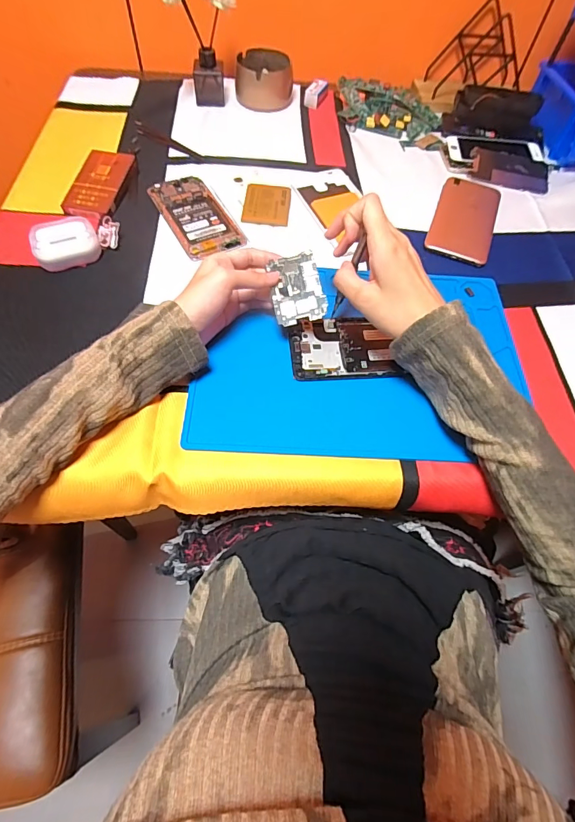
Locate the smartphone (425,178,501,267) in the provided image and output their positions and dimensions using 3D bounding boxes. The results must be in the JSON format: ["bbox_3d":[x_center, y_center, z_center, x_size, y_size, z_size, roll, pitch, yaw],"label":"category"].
[{"bbox_3d":[0.223,-0.243,0.521,0.076,0.008,0.155,19,62,8],"label":"smartphone"}]

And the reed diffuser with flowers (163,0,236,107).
[{"bbox_3d":[-0.116,-0.508,0.570,0.090,0.150,0.058,-2,61,-4],"label":"reed diffuser with flowers"}]

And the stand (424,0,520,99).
[{"bbox_3d":[0.304,-0.552,0.636,0.154,0.092,0.080,-5,61,-5],"label":"stand"}]

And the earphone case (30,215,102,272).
[{"bbox_3d":[-0.237,-0.180,0.447,0.064,0.030,0.048,-19,63,-12],"label":"earphone case"}]

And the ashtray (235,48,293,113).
[{"bbox_3d":[-0.035,-0.505,0.634,0.085,0.049,0.082,1,61,-2],"label":"ashtray"}]

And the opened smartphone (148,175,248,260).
[{"bbox_3d":[-0.111,-0.235,0.495,0.068,0.005,0.143,-26,65,-16],"label":"opened smartphone"}]

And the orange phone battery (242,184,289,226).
[{"bbox_3d":[-0.025,-0.253,0.507,0.055,0.007,0.068,5,61,0],"label":"orange phone battery"}]

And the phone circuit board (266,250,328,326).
[{"bbox_3d":[0.010,-0.115,0.389,0.046,0.004,0.067,-9,80,5],"label":"phone circuit board"}]

